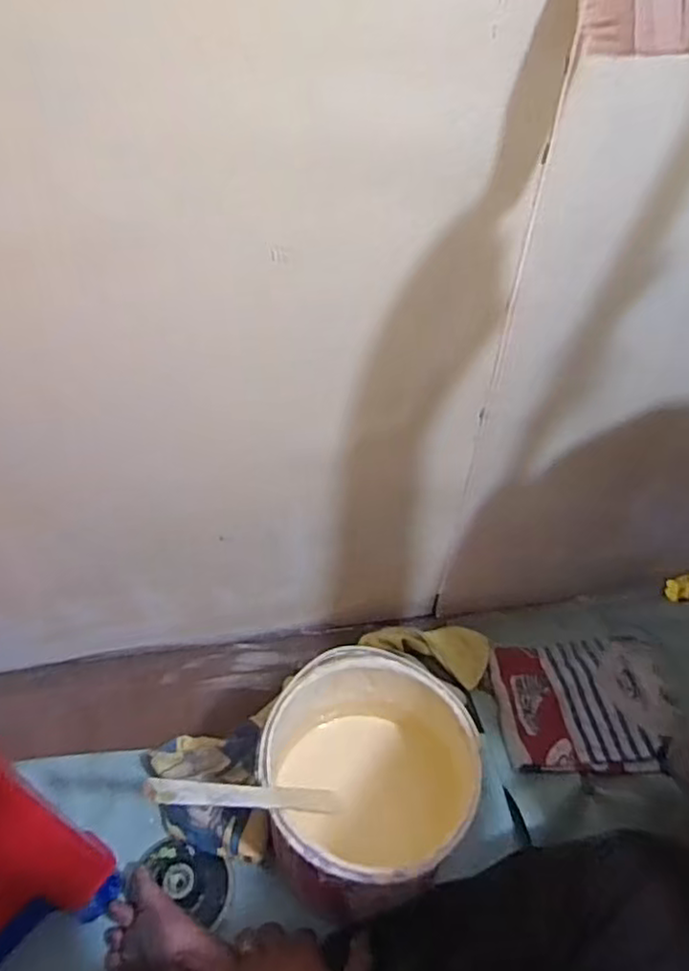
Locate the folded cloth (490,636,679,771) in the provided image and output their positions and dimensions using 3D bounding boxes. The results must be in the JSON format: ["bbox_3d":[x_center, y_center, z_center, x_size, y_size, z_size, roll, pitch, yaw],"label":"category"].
[{"bbox_3d":[0.279,0.251,0.783,0.193,0.029,0.166,4,45,-1],"label":"folded cloth"}]

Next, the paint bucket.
[{"bbox_3d":[0.017,0.278,0.607,0.173,0.174,0.180,2,45,-2],"label":"paint bucket"}]

